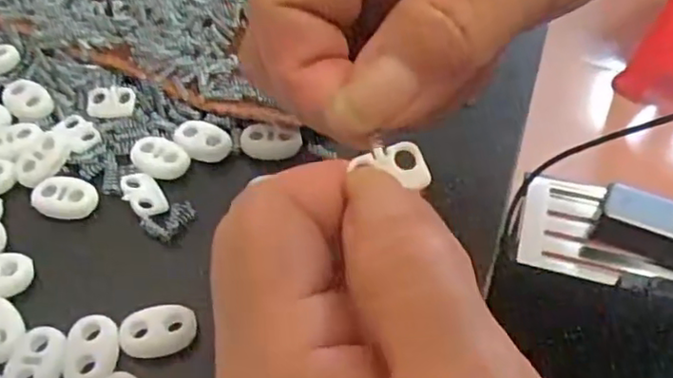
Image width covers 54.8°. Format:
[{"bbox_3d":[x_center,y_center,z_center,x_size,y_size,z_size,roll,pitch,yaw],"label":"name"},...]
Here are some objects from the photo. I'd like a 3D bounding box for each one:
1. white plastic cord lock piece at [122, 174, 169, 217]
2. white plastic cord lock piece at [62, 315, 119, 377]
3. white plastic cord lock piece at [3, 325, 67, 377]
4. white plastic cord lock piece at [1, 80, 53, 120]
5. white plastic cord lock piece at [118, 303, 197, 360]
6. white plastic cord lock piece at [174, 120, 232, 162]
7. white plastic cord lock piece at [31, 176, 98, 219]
[{"bbox_3d":[-0.068,0.002,0.227,0.013,0.004,0.019,-27,57,-19],"label":"white plastic cord lock piece"},{"bbox_3d":[-0.072,0.047,0.190,0.015,0.004,0.022,-11,53,-8],"label":"white plastic cord lock piece"},{"bbox_3d":[-0.087,0.049,0.187,0.016,0.004,0.022,-1,52,0],"label":"white plastic cord lock piece"},{"bbox_3d":[-0.123,-0.036,0.258,0.024,0.004,0.014,34,60,24],"label":"white plastic cord lock piece"},{"bbox_3d":[-0.054,0.042,0.194,0.022,0.004,0.014,-6,53,-4],"label":"white plastic cord lock piece"},{"bbox_3d":[-0.051,-0.019,0.241,0.025,0.004,0.015,22,56,17],"label":"white plastic cord lock piece"},{"bbox_3d":[-0.096,0.002,0.226,0.022,0.004,0.014,4,53,3],"label":"white plastic cord lock piece"}]

